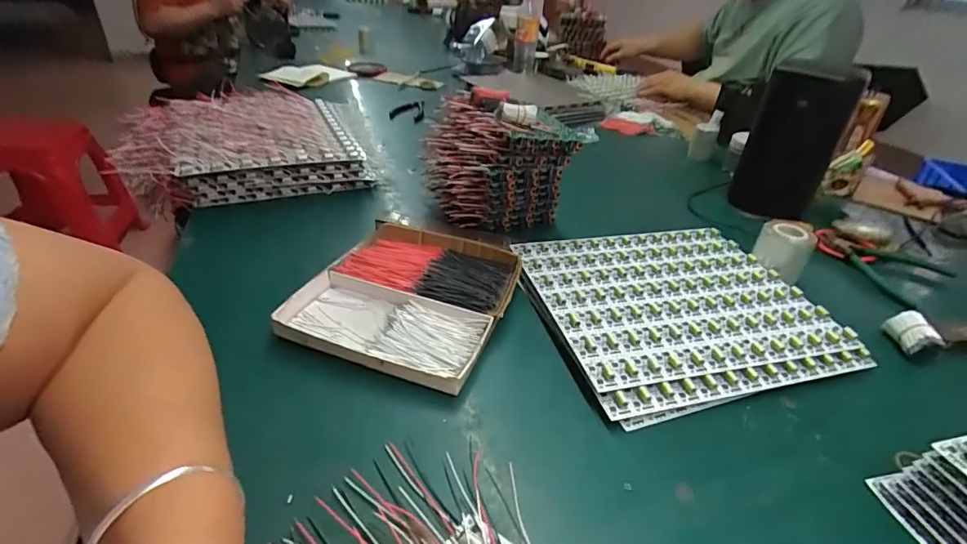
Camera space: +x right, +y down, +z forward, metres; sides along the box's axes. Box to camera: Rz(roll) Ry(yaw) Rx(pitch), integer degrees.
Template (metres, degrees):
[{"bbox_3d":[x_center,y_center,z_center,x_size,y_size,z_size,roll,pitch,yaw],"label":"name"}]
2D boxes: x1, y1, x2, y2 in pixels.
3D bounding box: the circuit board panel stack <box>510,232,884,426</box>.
[{"bbox_3d":[0.202,0.030,0.521,0.288,0.022,0.255,-7,36,-15],"label":"circuit board panel stack"}]

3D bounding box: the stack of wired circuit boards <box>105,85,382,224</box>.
[{"bbox_3d":[-0.360,-0.209,0.769,0.335,0.083,0.305,-9,37,-18],"label":"stack of wired circuit boards"}]

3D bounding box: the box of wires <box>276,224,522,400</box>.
[{"bbox_3d":[-0.074,0.022,0.506,0.193,0.027,0.215,13,36,13],"label":"box of wires"}]

